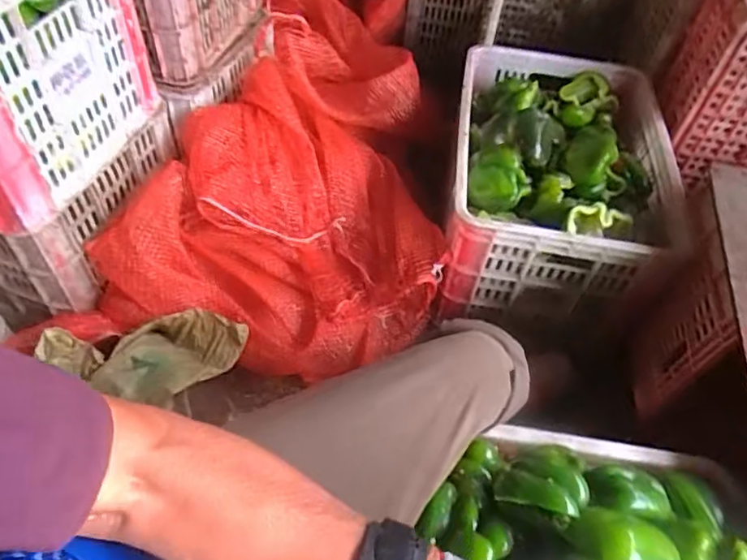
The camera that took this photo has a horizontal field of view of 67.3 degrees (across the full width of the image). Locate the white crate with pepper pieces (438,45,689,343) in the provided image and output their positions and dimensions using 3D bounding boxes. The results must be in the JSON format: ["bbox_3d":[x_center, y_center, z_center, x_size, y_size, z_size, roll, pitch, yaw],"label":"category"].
[{"bbox_3d":[0.336,-0.200,1.048,0.368,0.235,0.566,7,52,4],"label":"white crate with pepper pieces"}]

